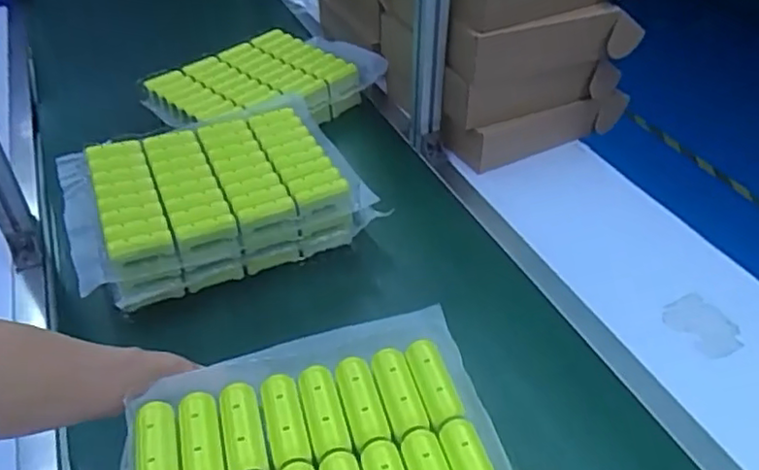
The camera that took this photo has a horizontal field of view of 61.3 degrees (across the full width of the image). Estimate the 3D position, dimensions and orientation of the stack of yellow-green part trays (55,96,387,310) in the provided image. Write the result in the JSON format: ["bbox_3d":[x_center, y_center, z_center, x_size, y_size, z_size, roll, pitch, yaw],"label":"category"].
[{"bbox_3d":[-0.243,-0.052,0.942,0.385,0.115,0.268,-16,45,-23],"label":"stack of yellow-green part trays"}]

